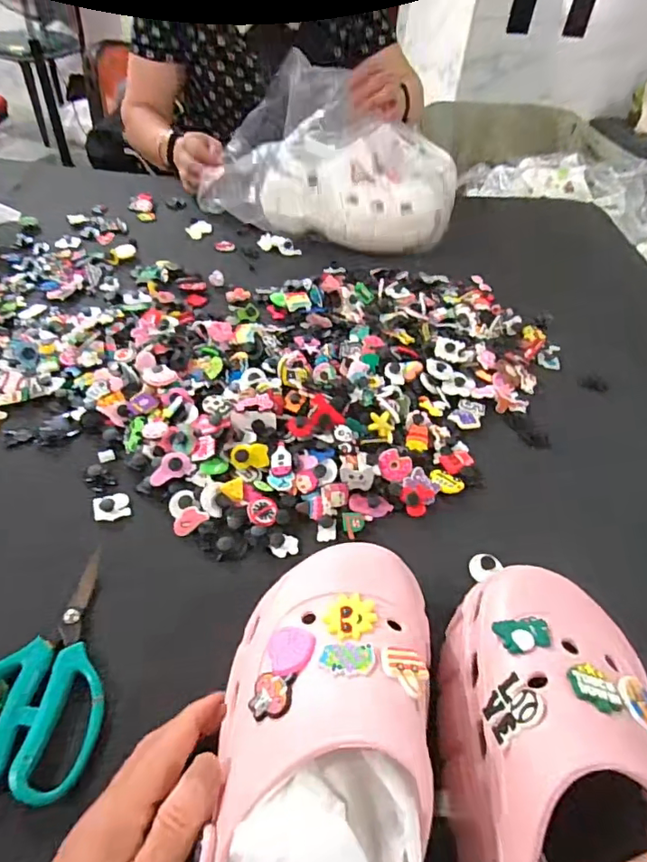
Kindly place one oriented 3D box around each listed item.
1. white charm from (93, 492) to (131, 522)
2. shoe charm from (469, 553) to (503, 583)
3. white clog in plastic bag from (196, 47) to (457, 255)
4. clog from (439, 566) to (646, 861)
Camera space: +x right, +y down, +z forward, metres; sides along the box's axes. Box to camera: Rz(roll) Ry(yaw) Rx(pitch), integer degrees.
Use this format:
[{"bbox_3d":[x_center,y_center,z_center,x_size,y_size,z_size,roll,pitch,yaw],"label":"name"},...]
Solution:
[{"bbox_3d":[-0.168,0.059,0.415,0.026,0.004,0.024,-13,49,-17],"label":"white charm"},{"bbox_3d":[0.122,0.102,0.399,0.024,0.007,0.017,-24,53,-26],"label":"shoe charm"},{"bbox_3d":[0.020,-0.389,0.748,0.331,0.154,0.224,12,47,6],"label":"white clog in plastic bag"},{"bbox_3d":[0.109,0.178,0.238,0.100,0.087,0.239,9,49,5],"label":"clog"}]

